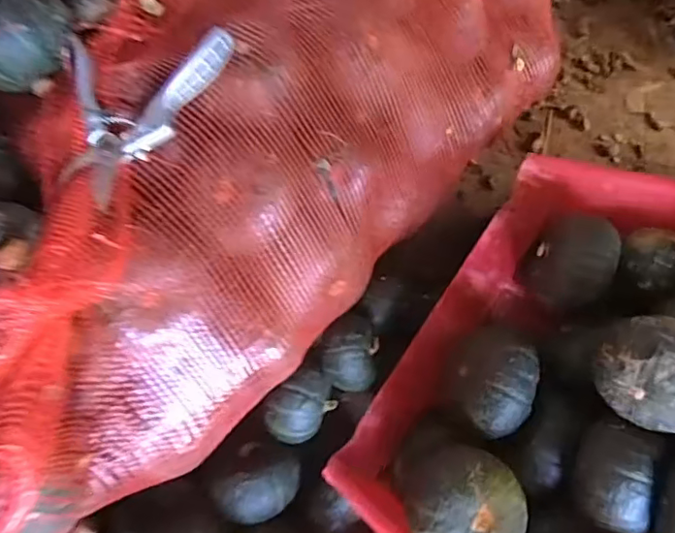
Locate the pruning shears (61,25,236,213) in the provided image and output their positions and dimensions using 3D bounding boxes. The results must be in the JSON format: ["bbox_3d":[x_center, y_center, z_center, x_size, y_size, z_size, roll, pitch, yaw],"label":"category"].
[{"bbox_3d":[-0.172,-0.136,0.481,0.156,0.036,0.167,1,75,2],"label":"pruning shears"}]

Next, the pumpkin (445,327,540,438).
[{"bbox_3d":[0.147,0.104,0.549,0.083,0.084,0.109,28,78,9],"label":"pumpkin"}]

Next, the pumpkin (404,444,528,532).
[{"bbox_3d":[0.112,0.212,0.500,0.101,0.078,0.101,-5,75,1],"label":"pumpkin"}]

